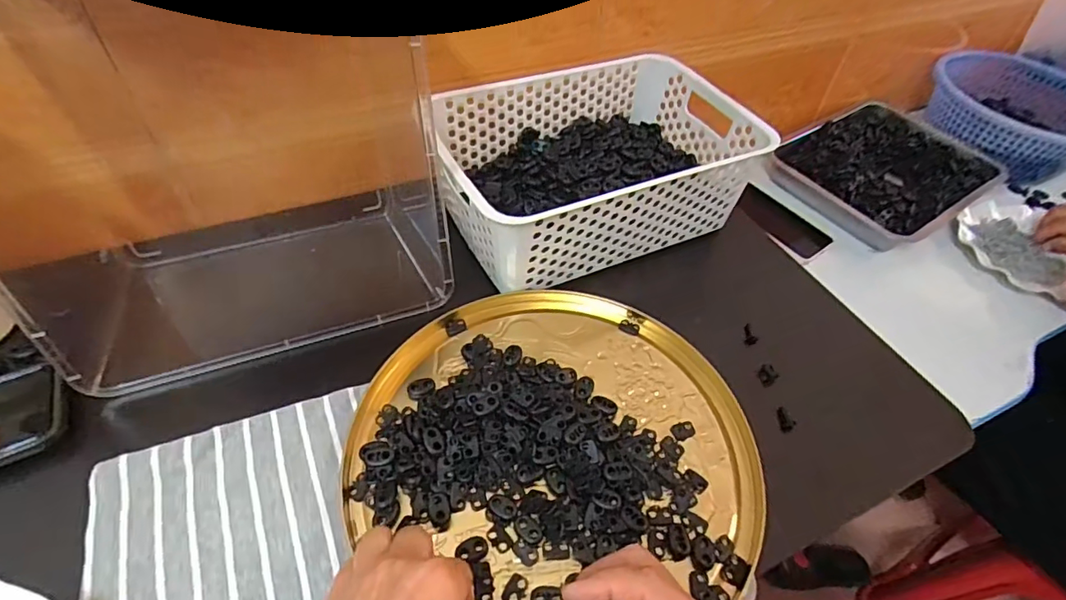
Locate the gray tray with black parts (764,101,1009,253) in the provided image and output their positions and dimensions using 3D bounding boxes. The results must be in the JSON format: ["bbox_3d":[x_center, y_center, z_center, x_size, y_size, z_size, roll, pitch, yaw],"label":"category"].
[{"bbox_3d":[0.536,-0.197,0.816,0.323,0.044,0.234,-25,56,-23],"label":"gray tray with black parts"}]

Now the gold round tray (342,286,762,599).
[{"bbox_3d":[0.023,0.098,0.405,0.291,0.027,0.276,2,49,-3],"label":"gold round tray"}]

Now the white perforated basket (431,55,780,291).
[{"bbox_3d":[0.056,-0.142,0.555,0.301,0.098,0.203,-19,54,-20],"label":"white perforated basket"}]

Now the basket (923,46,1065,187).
[{"bbox_3d":[0.807,-0.317,0.879,0.258,0.078,0.257,-23,55,-22],"label":"basket"}]

